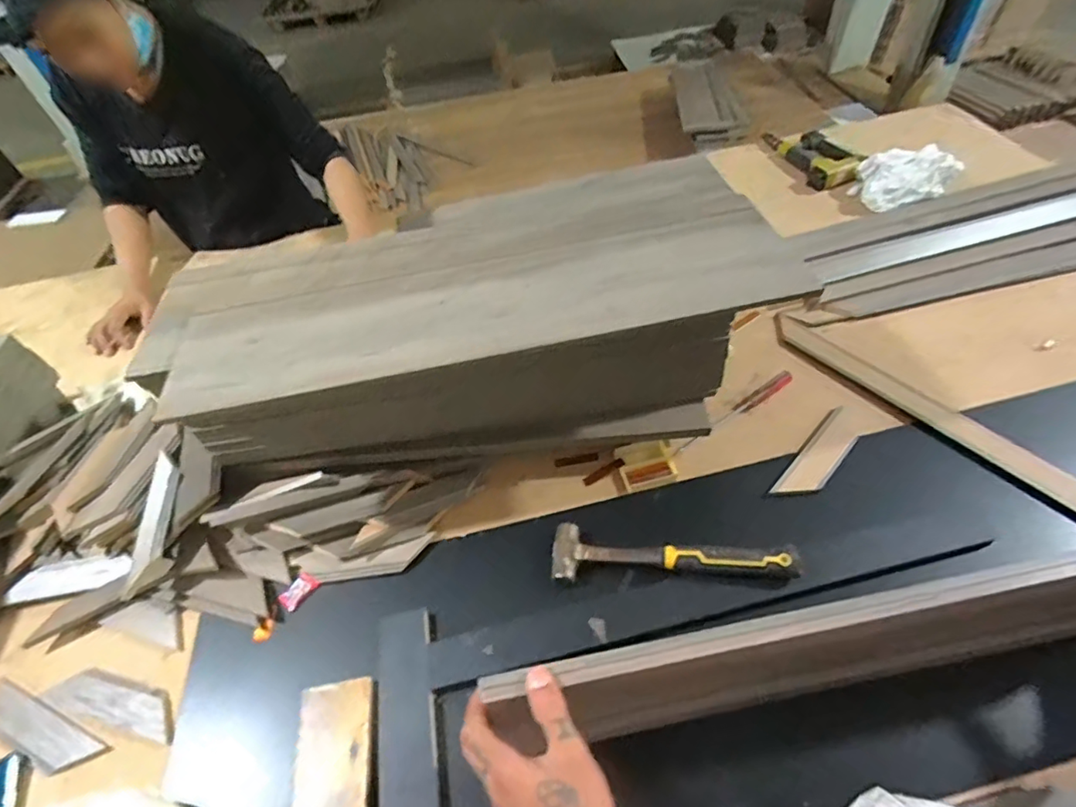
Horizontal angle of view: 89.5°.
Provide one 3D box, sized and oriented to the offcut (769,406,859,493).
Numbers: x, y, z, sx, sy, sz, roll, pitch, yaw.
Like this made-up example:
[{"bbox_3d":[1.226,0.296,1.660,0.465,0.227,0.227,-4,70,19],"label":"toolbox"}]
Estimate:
[{"bbox_3d":[0.387,0.072,0.740,0.049,0.018,0.181,37,58,27],"label":"offcut"}]

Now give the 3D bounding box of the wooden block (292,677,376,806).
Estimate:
[{"bbox_3d":[-0.205,0.363,0.546,0.078,0.033,0.157,-10,50,-2],"label":"wooden block"}]

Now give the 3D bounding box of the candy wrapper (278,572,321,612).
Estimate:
[{"bbox_3d":[-0.303,0.238,0.685,0.029,0.006,0.045,34,64,16],"label":"candy wrapper"}]

